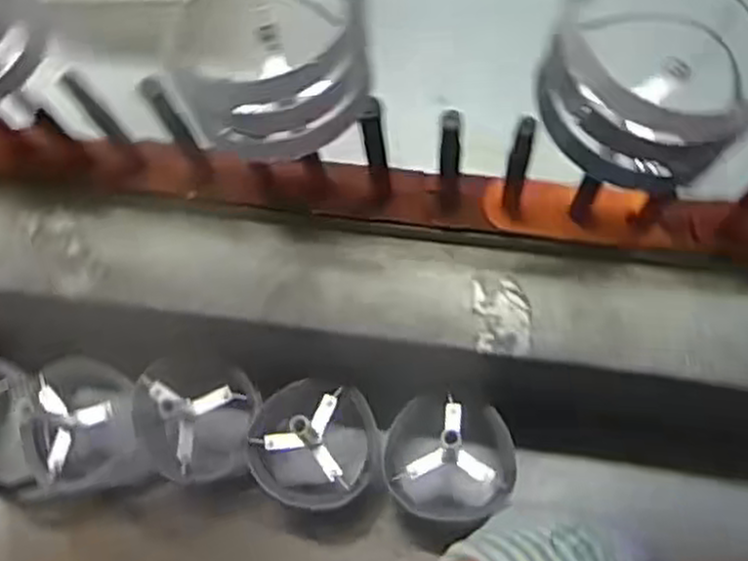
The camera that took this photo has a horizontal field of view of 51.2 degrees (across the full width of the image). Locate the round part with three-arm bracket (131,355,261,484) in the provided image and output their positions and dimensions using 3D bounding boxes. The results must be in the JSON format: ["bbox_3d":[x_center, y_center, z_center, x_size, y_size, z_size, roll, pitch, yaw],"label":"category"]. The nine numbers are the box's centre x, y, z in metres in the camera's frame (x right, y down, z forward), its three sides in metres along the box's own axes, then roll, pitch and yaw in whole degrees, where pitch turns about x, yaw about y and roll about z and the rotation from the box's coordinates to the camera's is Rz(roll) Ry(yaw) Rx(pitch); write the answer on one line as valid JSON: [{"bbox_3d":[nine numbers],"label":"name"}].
[{"bbox_3d":[-0.164,0.124,0.702,0.105,0.056,0.106,-1,75,5],"label":"round part with three-arm bracket"}]

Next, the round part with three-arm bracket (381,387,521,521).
[{"bbox_3d":[0.064,0.164,0.704,0.111,0.098,0.089,8,76,8],"label":"round part with three-arm bracket"}]

